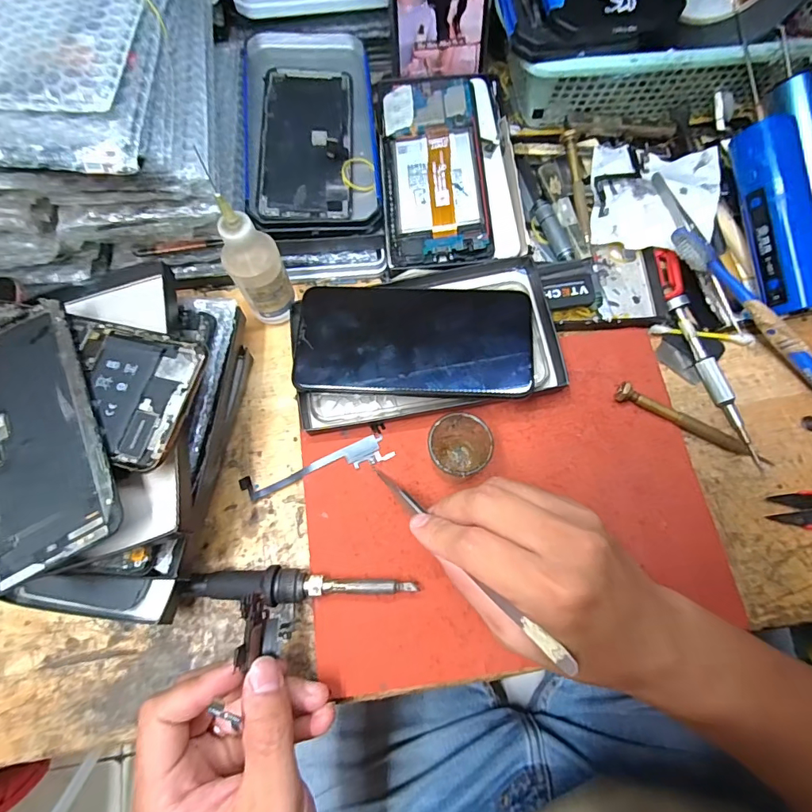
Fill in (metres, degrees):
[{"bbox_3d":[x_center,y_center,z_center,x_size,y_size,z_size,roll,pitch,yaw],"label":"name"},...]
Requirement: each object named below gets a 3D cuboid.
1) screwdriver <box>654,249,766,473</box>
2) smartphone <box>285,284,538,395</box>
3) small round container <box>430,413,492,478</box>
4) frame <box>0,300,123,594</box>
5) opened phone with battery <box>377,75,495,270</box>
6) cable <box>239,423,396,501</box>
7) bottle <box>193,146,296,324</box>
[{"bbox_3d":[0.210,-0.039,0.329,0.019,0.011,0.163,-17,73,-5],"label":"screwdriver"},{"bbox_3d":[0.005,-0.044,0.307,0.153,0.006,0.074,2,75,3],"label":"smartphone"},{"bbox_3d":[0.032,0.026,0.290,0.038,0.047,0.036,0,72,0],"label":"small round container"},{"bbox_3d":[-0.202,0.014,0.251,0.071,0.005,0.151,-28,70,-5],"label":"frame"},{"bbox_3d":[0.020,-0.179,0.351,0.075,0.013,0.158,-5,72,-1],"label":"opened phone with battery"},{"bbox_3d":[-0.059,0.040,0.312,0.101,0.008,0.024,-21,73,-6],"label":"cable"},{"bbox_3d":[-0.095,-0.091,0.294,0.033,0.121,0.029,-25,74,-8],"label":"bottle"}]

